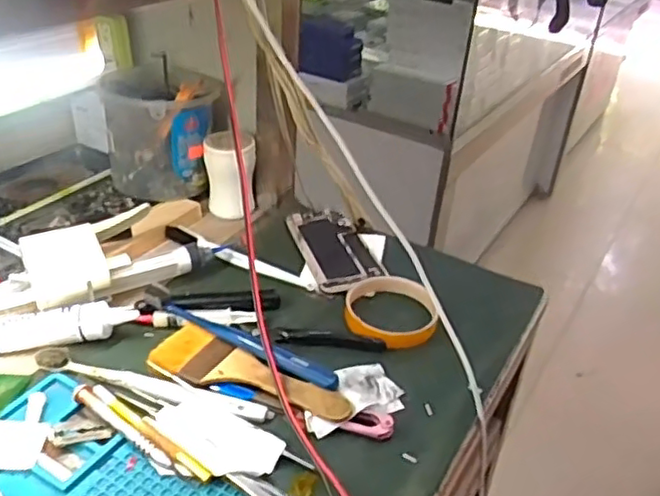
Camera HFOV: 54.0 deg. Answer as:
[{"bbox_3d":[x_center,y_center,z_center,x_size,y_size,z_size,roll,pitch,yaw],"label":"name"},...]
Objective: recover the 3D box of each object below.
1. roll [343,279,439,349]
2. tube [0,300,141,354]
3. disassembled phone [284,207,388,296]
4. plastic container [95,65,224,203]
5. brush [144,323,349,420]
[{"bbox_3d":[0.053,0.056,0.574,0.080,0.019,0.079,2,32,-1],"label":"roll"},{"bbox_3d":[-0.221,0.064,0.521,0.125,0.023,0.030,-4,32,-10],"label":"tube"},{"bbox_3d":[0.005,0.001,0.669,0.070,0.013,0.149,-8,33,-17],"label":"disassembled phone"},{"bbox_3d":[-0.188,-0.120,0.709,0.103,0.132,0.109,-17,36,-28],"label":"plastic container"},{"bbox_3d":[-0.065,0.100,0.493,0.162,0.007,0.053,19,35,24],"label":"brush"}]

